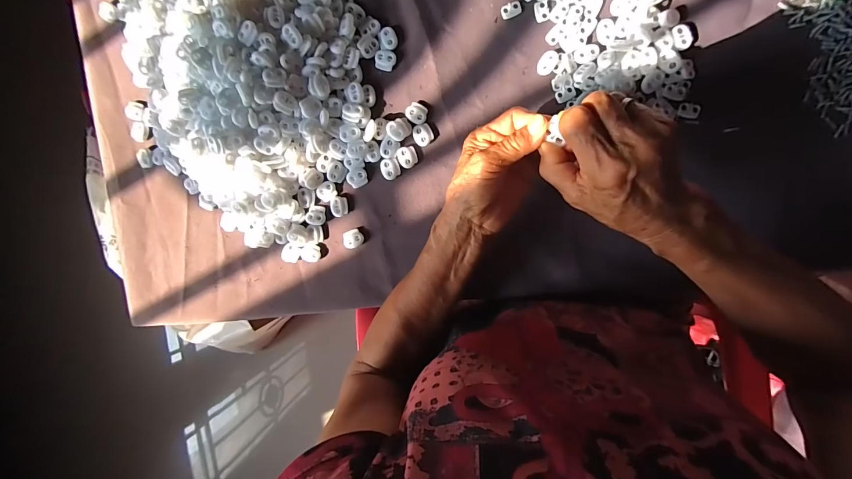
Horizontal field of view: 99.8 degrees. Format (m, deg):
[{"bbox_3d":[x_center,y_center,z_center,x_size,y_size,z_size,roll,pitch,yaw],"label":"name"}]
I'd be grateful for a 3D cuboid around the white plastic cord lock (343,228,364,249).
[{"bbox_3d":[-0.080,-0.001,0.394,0.023,0.007,0.020,-17,93,9],"label":"white plastic cord lock"}]

